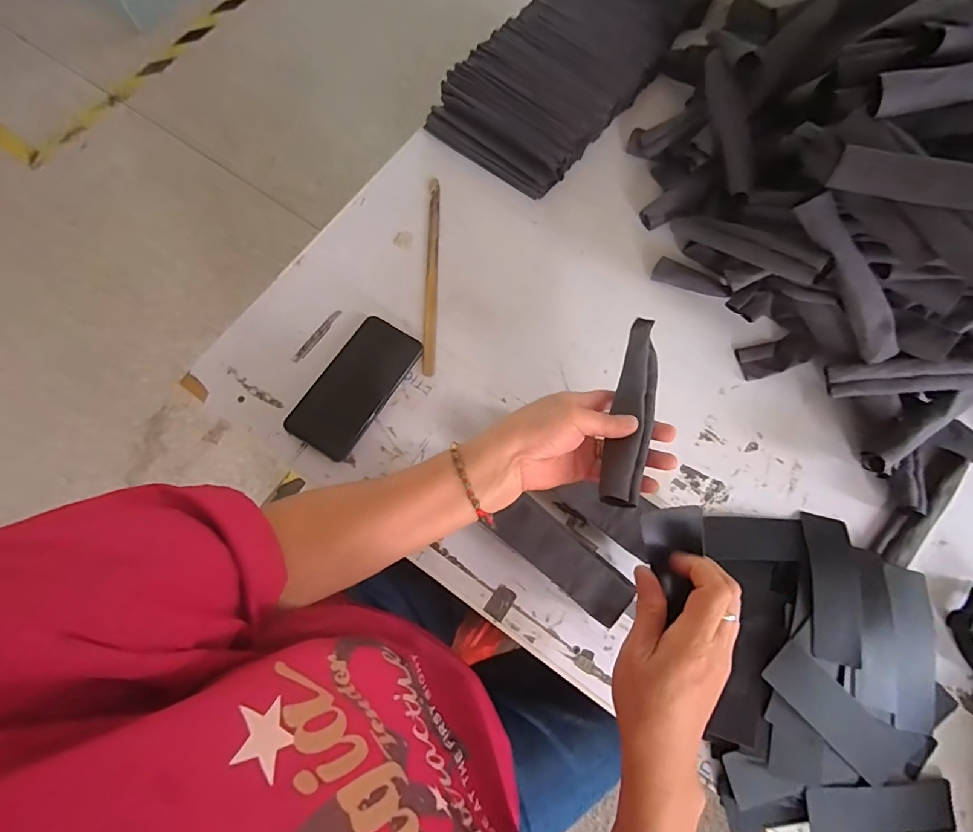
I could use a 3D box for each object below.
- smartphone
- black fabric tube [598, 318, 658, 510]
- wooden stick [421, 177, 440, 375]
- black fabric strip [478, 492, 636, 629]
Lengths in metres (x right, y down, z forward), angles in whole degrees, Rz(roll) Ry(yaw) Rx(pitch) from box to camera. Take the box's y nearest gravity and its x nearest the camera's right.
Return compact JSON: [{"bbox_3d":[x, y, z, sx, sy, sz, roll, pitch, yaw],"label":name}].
[{"bbox_3d":[-0.148,-0.034,0.542,0.078,0.015,0.164,32,76,7],"label":"smartphone"},{"bbox_3d":[0.128,-0.009,0.413,0.031,0.015,0.181,16,65,3],"label":"black fabric tube"},{"bbox_3d":[-0.067,-0.175,0.587,0.015,0.007,0.264,0,74,-2],"label":"wooden stick"},{"bbox_3d":[0.074,0.140,0.471,0.145,0.008,0.052,39,100,16],"label":"black fabric strip"}]

